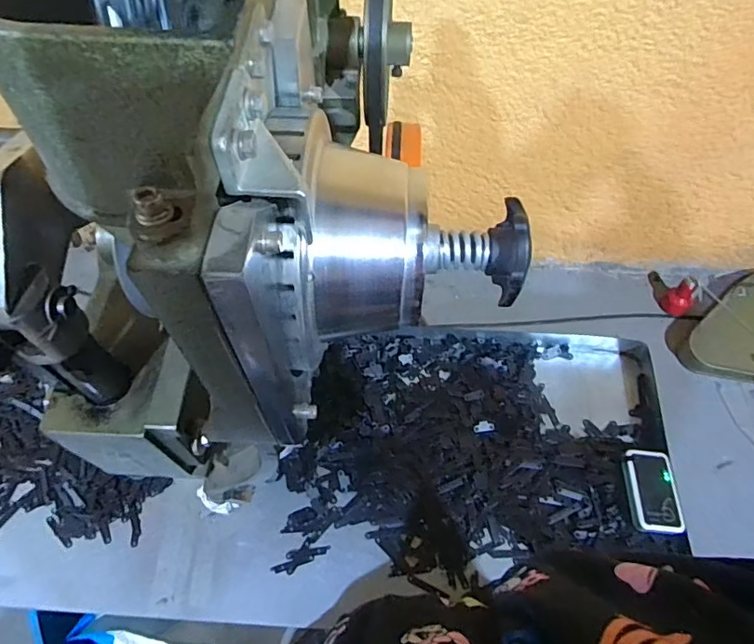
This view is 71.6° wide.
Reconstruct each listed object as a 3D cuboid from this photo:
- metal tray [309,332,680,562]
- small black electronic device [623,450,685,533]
[{"bbox_3d":[0.156,0.149,0.729,0.474,0.029,0.315,0,60,0],"label":"metal tray"},{"bbox_3d":[0.348,0.212,0.656,0.061,0.017,0.101,5,60,3],"label":"small black electronic device"}]

